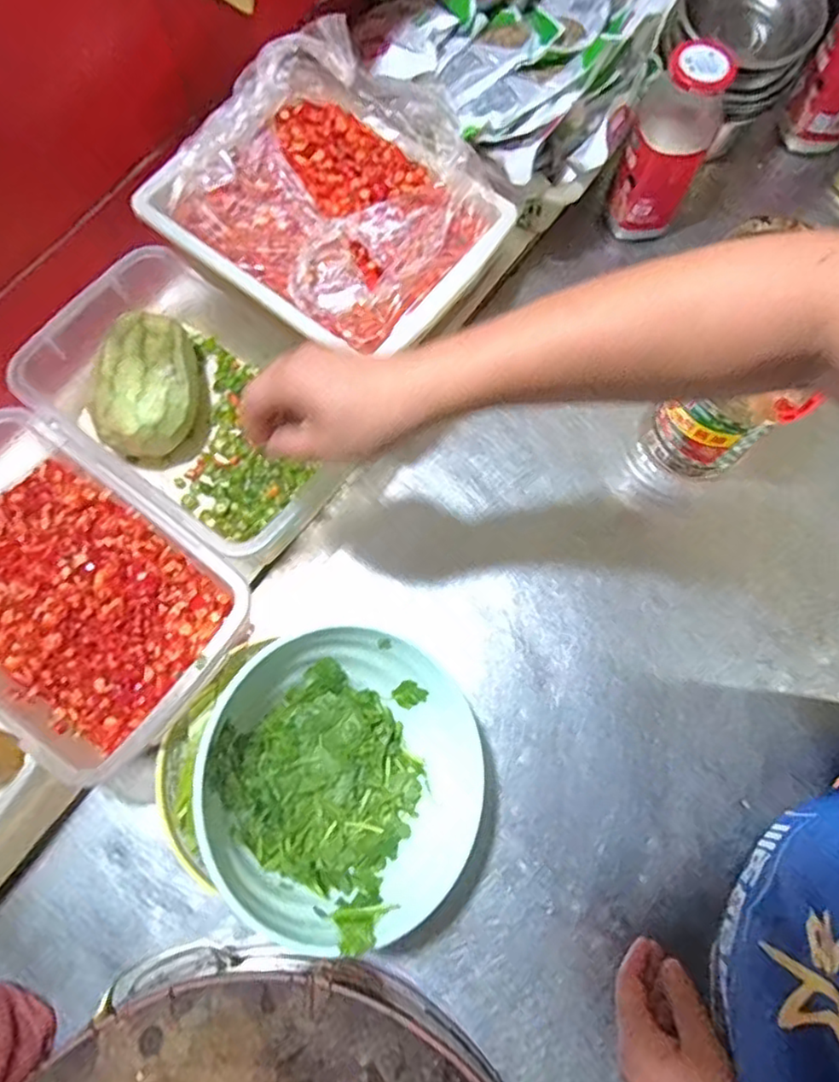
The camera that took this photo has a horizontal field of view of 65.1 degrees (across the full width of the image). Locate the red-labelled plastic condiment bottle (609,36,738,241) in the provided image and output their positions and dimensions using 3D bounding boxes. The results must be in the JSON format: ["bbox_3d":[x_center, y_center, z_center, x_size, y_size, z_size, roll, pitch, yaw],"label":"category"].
[{"bbox_3d":[0.274,-0.435,0.733,0.085,0.194,0.066,19,73,4],"label":"red-labelled plastic condiment bottle"}]

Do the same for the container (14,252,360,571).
[{"bbox_3d":[-0.220,-0.121,0.655,0.313,0.104,0.187,38,74,10],"label":"container"}]

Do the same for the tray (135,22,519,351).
[{"bbox_3d":[-0.073,-0.305,0.586,0.268,0.058,0.240,39,86,2],"label":"tray"}]

